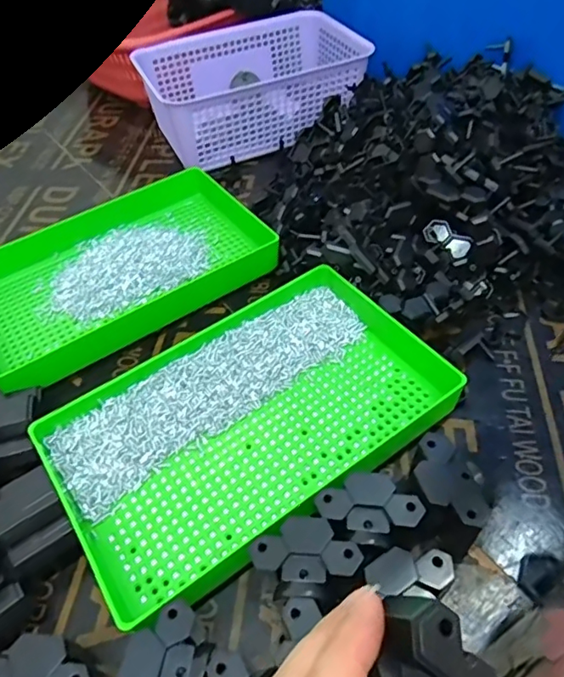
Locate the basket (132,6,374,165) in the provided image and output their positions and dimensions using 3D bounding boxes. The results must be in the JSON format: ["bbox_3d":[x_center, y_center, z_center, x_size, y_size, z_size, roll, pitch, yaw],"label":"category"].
[{"bbox_3d":[-0.030,-0.287,0.608,0.238,0.073,0.156,-16,50,-9],"label":"basket"}]

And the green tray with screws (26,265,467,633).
[{"bbox_3d":[-0.021,0.053,0.354,0.242,0.040,0.153,-32,54,-21],"label":"green tray with screws"}]

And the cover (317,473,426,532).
[{"bbox_3d":[0.047,0.088,0.290,0.055,0.004,0.031,2,62,8],"label":"cover"}]

